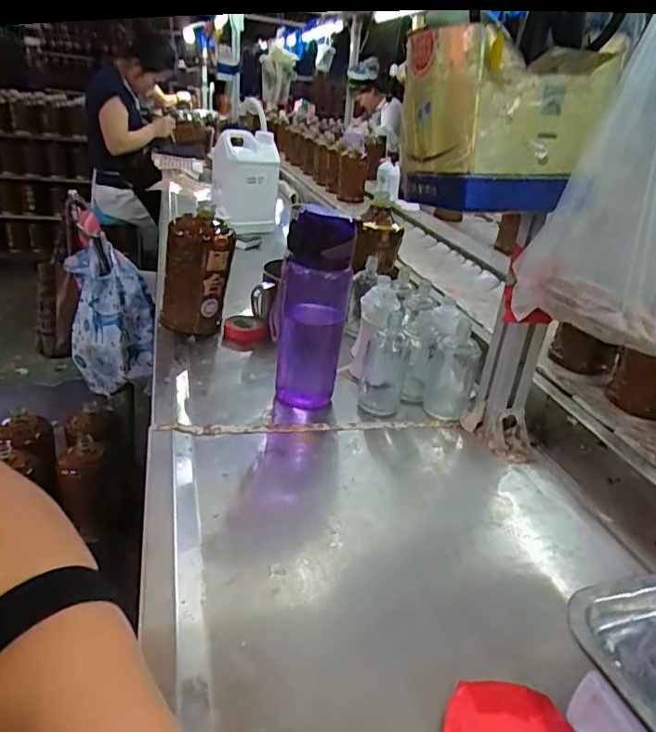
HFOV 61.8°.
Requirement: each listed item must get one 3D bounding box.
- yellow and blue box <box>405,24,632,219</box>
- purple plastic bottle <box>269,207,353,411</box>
[{"bbox_3d":[0.146,-0.210,0.476,0.130,0.130,0.108,-5,30,-17],"label":"yellow and blue box"},{"bbox_3d":[-0.018,-0.065,0.630,0.083,0.217,0.071,7,27,2],"label":"purple plastic bottle"}]

